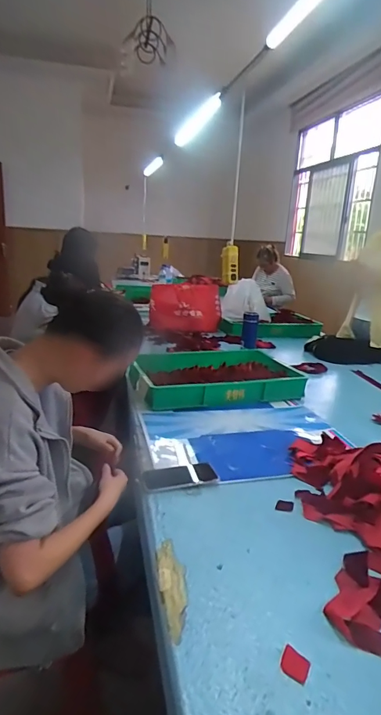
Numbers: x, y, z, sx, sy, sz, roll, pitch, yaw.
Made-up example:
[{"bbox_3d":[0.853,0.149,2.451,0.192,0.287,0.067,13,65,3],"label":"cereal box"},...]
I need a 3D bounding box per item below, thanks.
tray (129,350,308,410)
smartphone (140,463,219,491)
[{"bbox_3d":[0.093,0.070,1.461,0.563,0.090,0.296,-2,16,-17],"label":"tray"},{"bbox_3d":[-0.021,0.263,0.926,0.160,0.012,0.086,-1,16,-14],"label":"smartphone"}]

